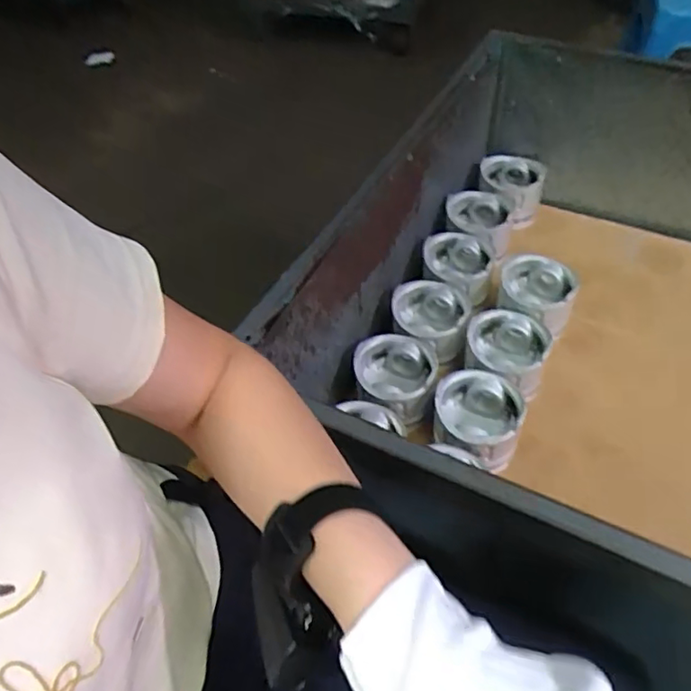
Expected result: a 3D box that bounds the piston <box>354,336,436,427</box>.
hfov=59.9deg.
[{"bbox_3d":[0.064,0.039,0.772,0.099,0.070,0.113,8,52,11],"label":"piston"}]

